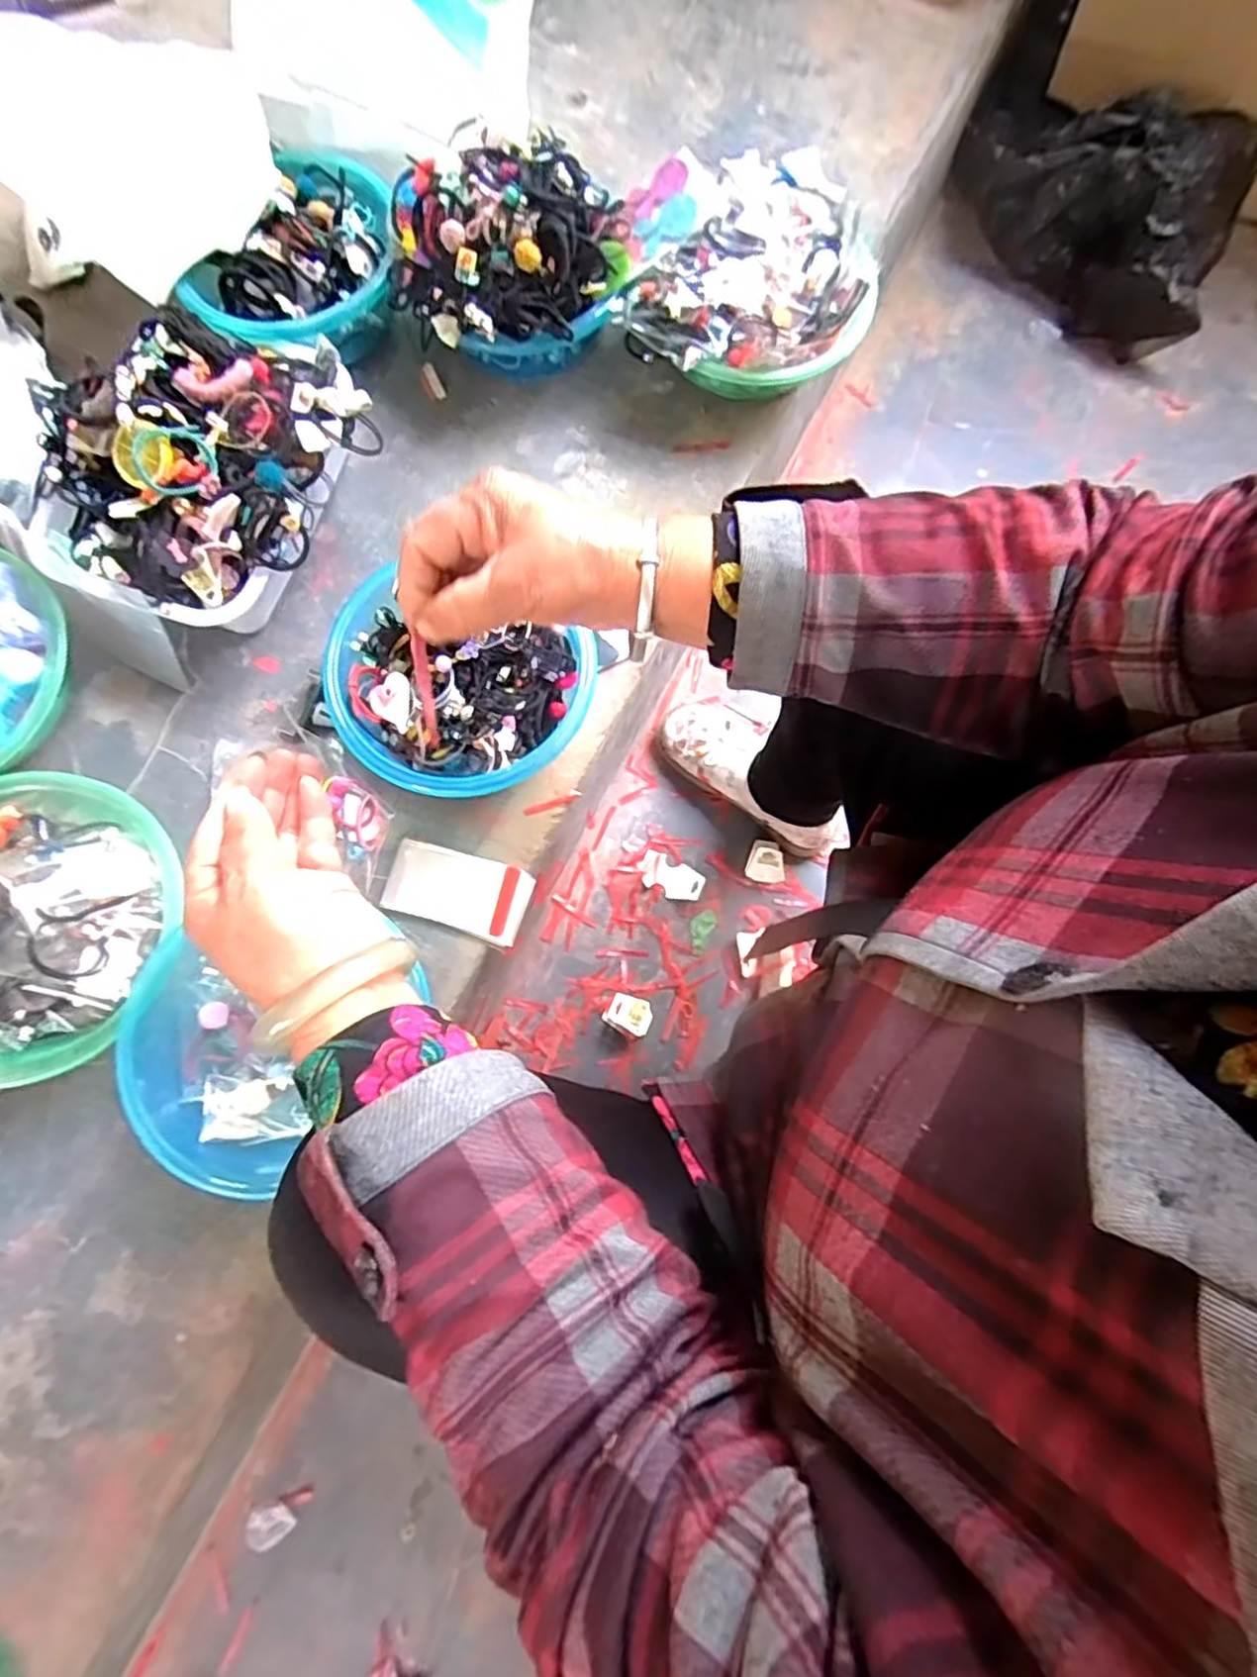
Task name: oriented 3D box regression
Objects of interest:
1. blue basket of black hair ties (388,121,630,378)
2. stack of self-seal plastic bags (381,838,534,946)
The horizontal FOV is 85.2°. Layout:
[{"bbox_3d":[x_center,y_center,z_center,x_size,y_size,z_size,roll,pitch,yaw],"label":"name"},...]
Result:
[{"bbox_3d":[-0.117,-0.553,0.665,0.218,0.155,0.189,-13,78,-4],"label":"blue basket of black hair ties"},{"bbox_3d":[-0.152,0.045,0.606,0.126,0.010,0.066,18,78,3],"label":"stack of self-seal plastic bags"}]

